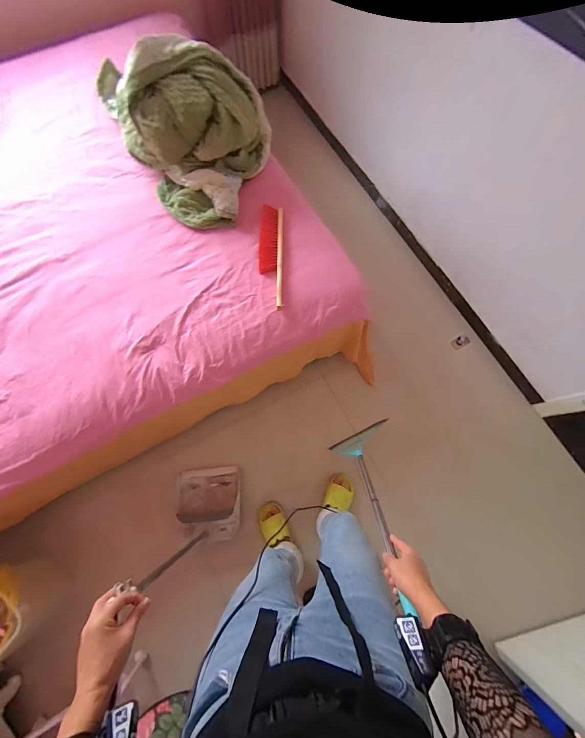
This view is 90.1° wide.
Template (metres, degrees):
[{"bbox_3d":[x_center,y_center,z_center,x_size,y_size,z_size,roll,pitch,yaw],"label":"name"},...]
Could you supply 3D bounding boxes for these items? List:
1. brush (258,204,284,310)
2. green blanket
[{"bbox_3d":[-0.076,-0.400,1.017,0.092,0.033,0.403,1,72,0],"label":"brush"},{"bbox_3d":[-0.328,-0.854,1.019,0.416,0.330,0.574,20,74,6],"label":"green blanket"}]

